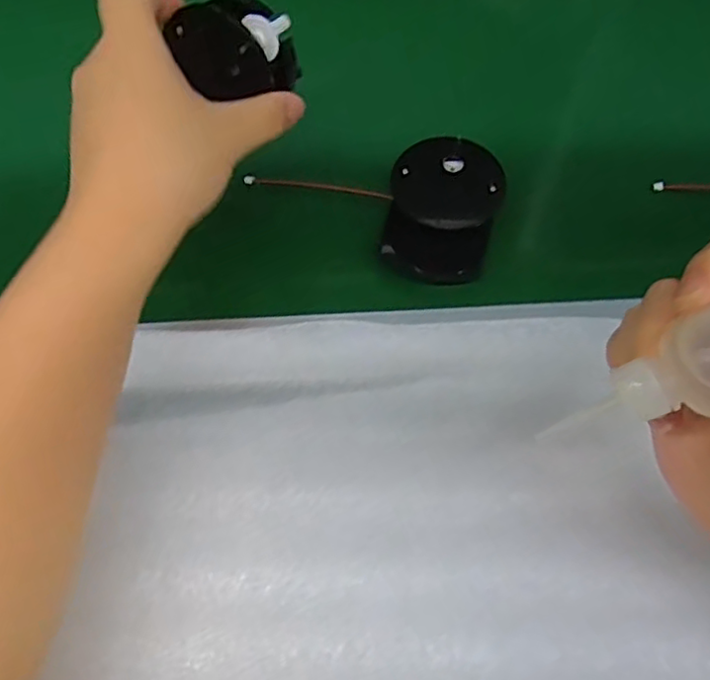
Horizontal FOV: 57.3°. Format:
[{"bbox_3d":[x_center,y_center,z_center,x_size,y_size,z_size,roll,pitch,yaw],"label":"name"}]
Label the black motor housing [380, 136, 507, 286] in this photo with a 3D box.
[{"bbox_3d":[0.053,-0.076,0.387,0.061,0.055,0.063,19,68,11],"label":"black motor housing"}]

